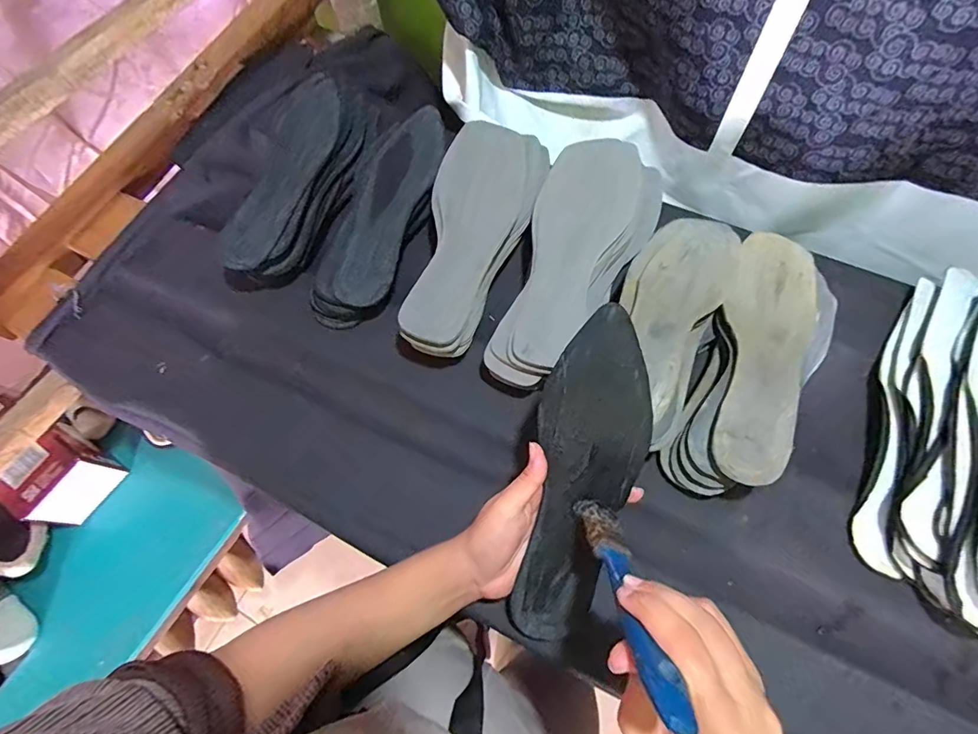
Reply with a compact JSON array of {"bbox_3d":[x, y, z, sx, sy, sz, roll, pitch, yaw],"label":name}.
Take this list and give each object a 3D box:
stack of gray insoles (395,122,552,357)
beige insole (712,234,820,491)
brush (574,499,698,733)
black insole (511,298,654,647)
[{"bbox_3d":[-0.022,-0.131,0.468,0.106,0.048,0.247,18,68,9],"label":"stack of gray insoles"},{"bbox_3d":[0.239,-0.018,0.412,0.075,0.018,0.247,23,69,11],"label":"beige insole"},{"bbox_3d":[0.077,0.123,0.266,0.026,0.159,0.013,-2,103,0],"label":"brush"},{"bbox_3d":[0.067,0.084,0.344,0.074,0.009,0.246,13,99,7],"label":"black insole"}]

